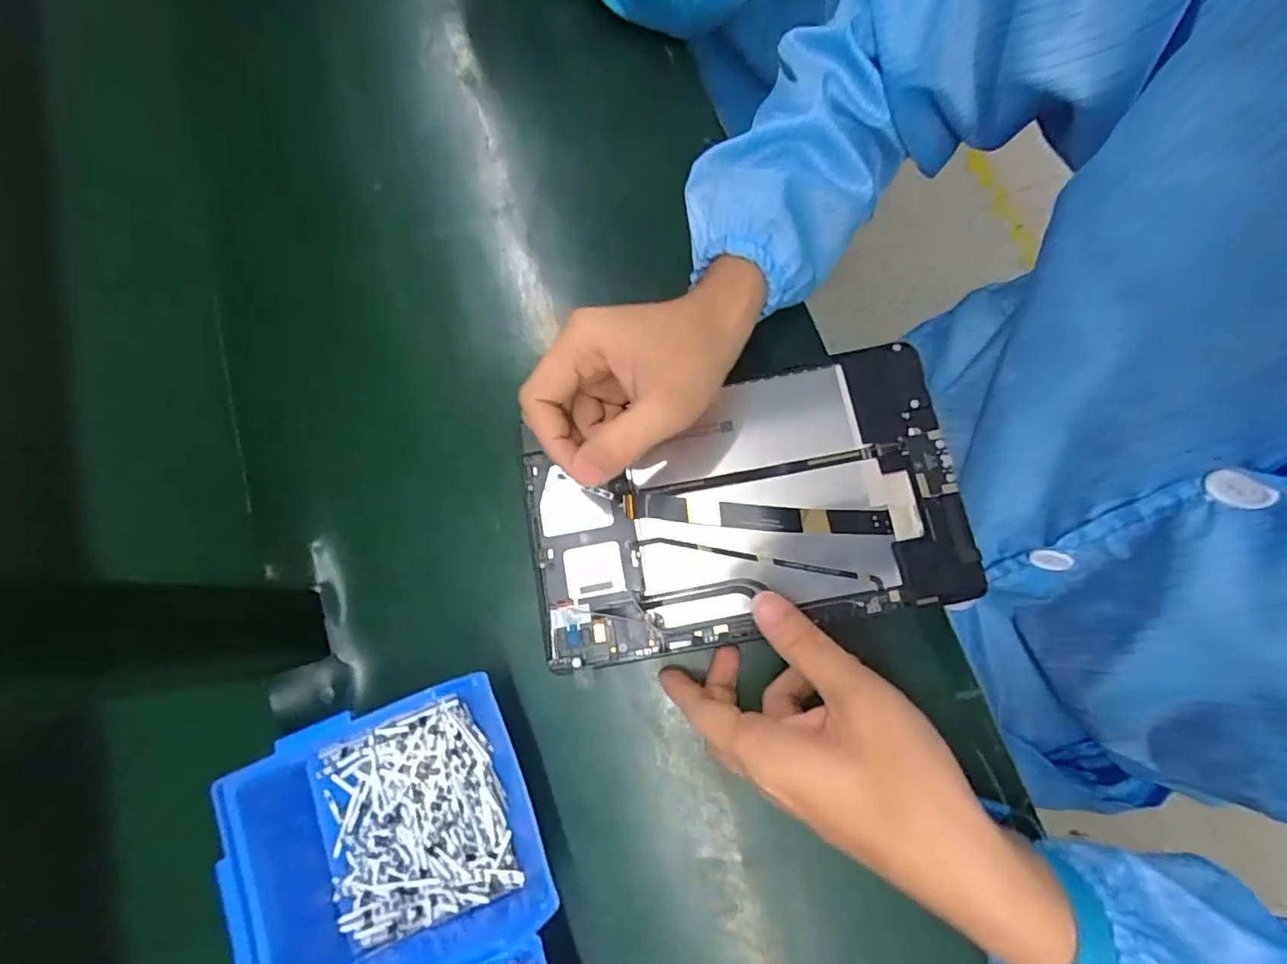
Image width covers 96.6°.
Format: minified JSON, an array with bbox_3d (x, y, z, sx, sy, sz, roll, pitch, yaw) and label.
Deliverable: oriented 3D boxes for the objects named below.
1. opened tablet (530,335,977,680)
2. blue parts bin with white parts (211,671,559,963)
[{"bbox_3d":[0.054,0.013,0.328,0.237,0.007,0.143,-11,77,3],"label":"opened tablet"},{"bbox_3d":[-0.135,0.187,0.295,0.152,0.062,0.131,-26,76,-2],"label":"blue parts bin with white parts"}]

